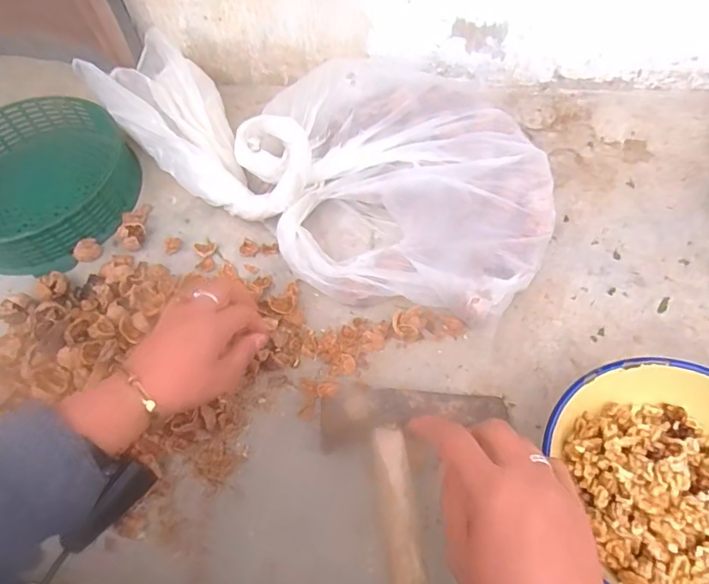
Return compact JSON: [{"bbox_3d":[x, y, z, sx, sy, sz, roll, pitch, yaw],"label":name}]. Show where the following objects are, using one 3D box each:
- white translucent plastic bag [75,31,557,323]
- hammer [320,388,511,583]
[{"bbox_3d":[-0.028,-0.183,0.592,0.555,0.093,0.308,35,69,20],"label":"white translucent plastic bag"},{"bbox_3d":[0.063,0.237,0.340,0.165,0.043,0.376,-4,49,2],"label":"hammer"}]

